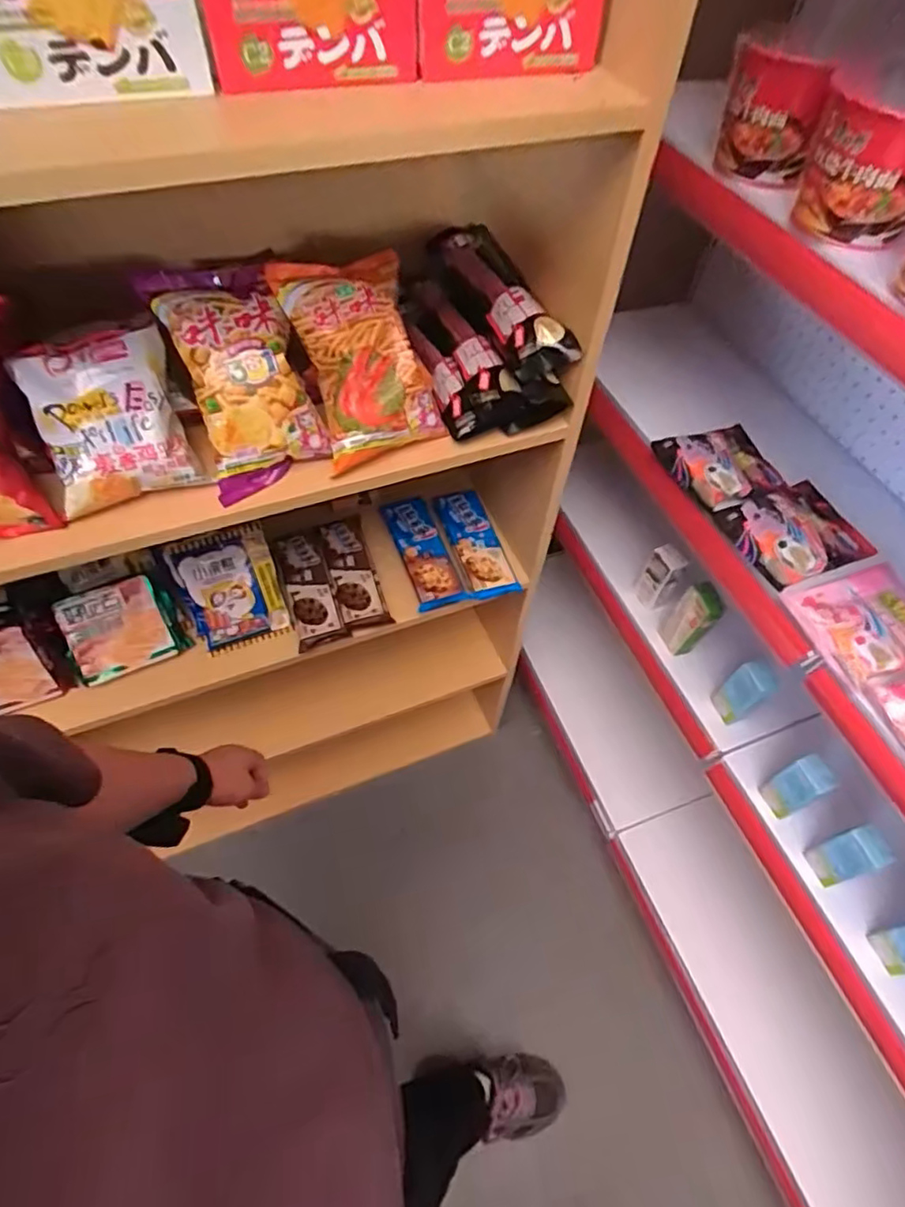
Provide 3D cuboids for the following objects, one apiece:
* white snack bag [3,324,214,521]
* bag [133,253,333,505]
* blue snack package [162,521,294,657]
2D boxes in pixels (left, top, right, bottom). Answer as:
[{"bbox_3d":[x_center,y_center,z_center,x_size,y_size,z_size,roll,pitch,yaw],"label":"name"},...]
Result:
[{"bbox_3d":[-0.337,-0.182,0.605,0.131,0.055,0.162,-17,98,-5],"label":"white snack bag"},{"bbox_3d":[-0.220,-0.234,0.650,0.131,0.230,0.084,-15,13,-6],"label":"bag"},{"bbox_3d":[-0.321,-0.019,0.901,0.133,0.167,0.047,-20,14,-18],"label":"blue snack package"}]

